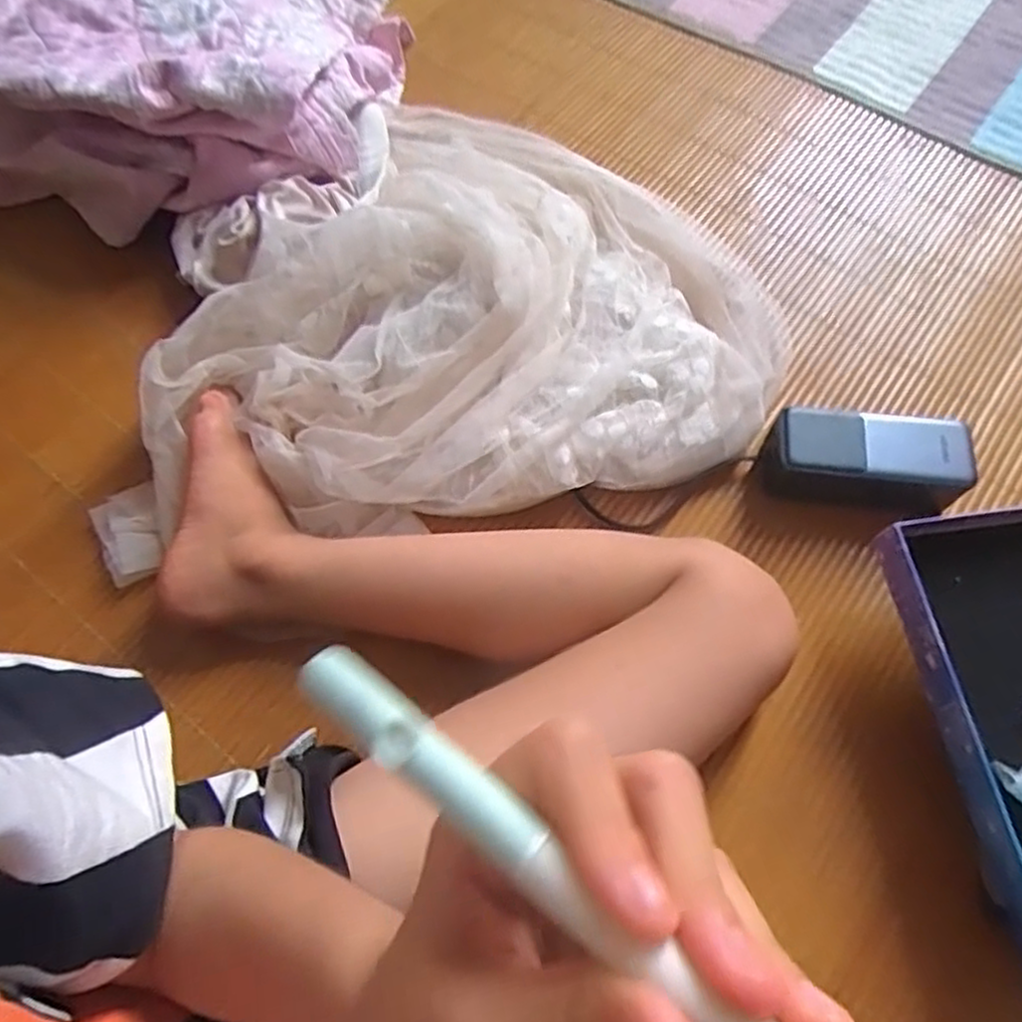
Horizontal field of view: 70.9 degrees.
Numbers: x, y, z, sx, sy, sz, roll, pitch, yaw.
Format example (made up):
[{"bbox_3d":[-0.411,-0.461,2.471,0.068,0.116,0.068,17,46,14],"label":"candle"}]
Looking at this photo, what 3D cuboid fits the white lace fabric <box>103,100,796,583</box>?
[{"bbox_3d":[-0.049,-0.184,0.565,0.505,0.076,0.398,-10,66,-3],"label":"white lace fabric"}]

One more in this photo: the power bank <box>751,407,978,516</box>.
[{"bbox_3d":[0.249,-0.035,0.513,0.133,0.052,0.056,9,67,6],"label":"power bank"}]

